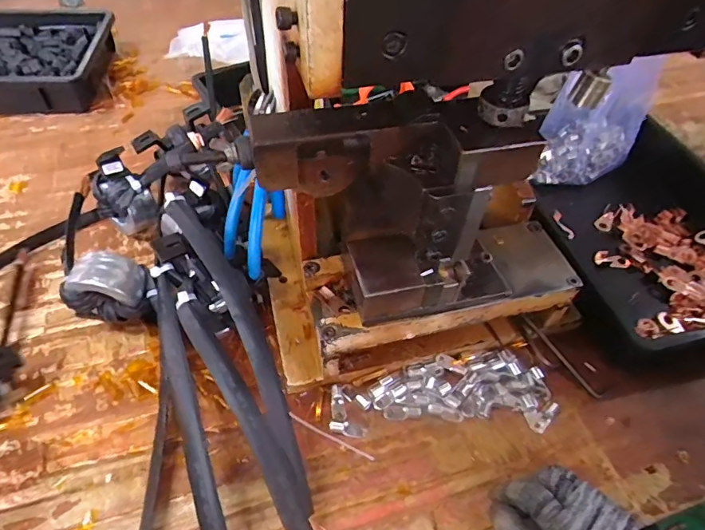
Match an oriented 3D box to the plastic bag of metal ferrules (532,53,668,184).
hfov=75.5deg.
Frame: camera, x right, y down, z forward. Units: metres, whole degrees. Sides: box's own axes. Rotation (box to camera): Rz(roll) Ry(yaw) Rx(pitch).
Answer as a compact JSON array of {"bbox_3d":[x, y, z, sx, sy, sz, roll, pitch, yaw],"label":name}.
[{"bbox_3d":[0.316,-0.187,0.592,0.113,0.147,0.102,27,51,18],"label":"plastic bag of metal ferrules"}]

